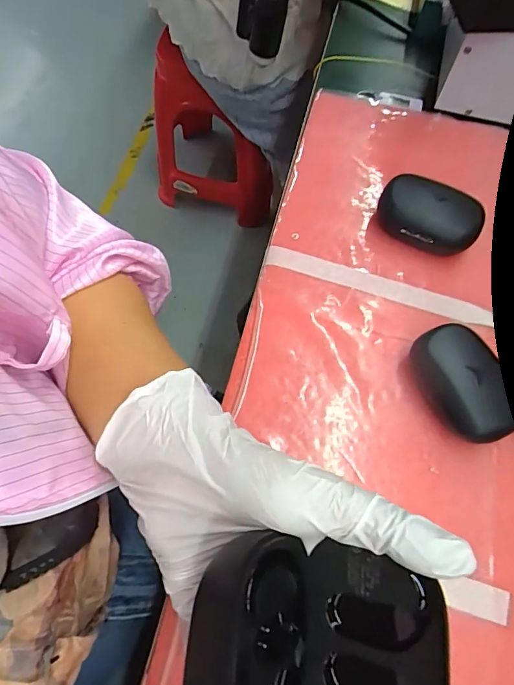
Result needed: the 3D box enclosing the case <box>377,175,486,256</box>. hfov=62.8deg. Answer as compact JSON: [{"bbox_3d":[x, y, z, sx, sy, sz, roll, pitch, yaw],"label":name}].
[{"bbox_3d":[0.147,-0.107,0.364,0.085,0.037,0.056,14,67,5],"label":"case"}]

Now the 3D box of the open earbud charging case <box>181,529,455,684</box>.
[{"bbox_3d":[0.024,0.118,0.152,0.093,0.049,0.079,6,67,2],"label":"open earbud charging case"}]

